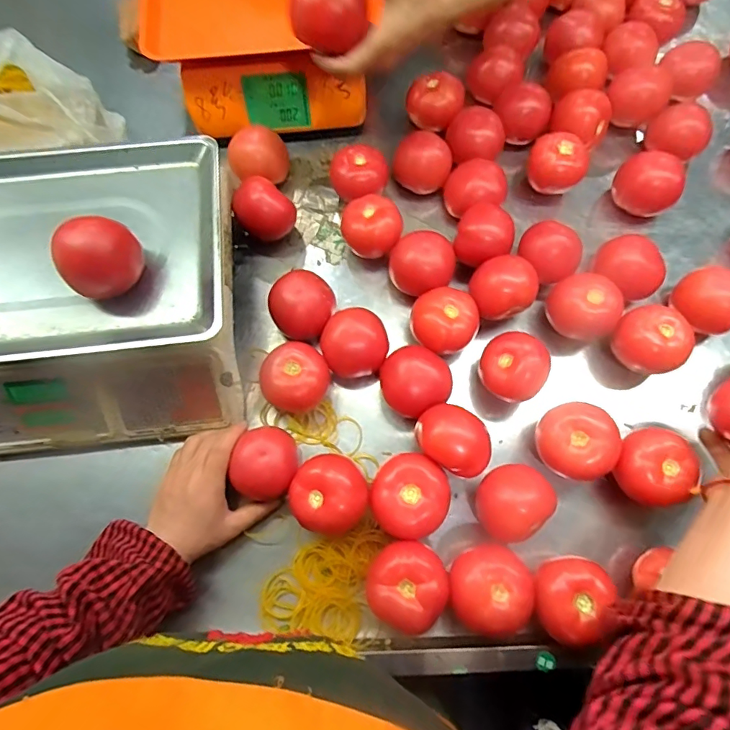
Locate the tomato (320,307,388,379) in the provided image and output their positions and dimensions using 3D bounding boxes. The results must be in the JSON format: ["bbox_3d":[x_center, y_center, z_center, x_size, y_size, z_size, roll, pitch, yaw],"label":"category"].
[{"bbox_3d":[-0.012,-0.024,0.519,0.070,0.060,0.072,0,71,0],"label":"tomato"}]

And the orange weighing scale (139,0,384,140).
[{"bbox_3d":[-0.128,-0.446,0.619,0.294,0.132,0.241,0,71,0],"label":"orange weighing scale"}]

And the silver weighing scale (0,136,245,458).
[{"bbox_3d":[-0.322,-0.079,0.499,0.346,0.141,0.318,-5,71,-2],"label":"silver weighing scale"}]

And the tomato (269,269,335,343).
[{"bbox_3d":[-0.072,-0.065,0.535,0.071,0.068,0.070,0,71,0],"label":"tomato"}]

